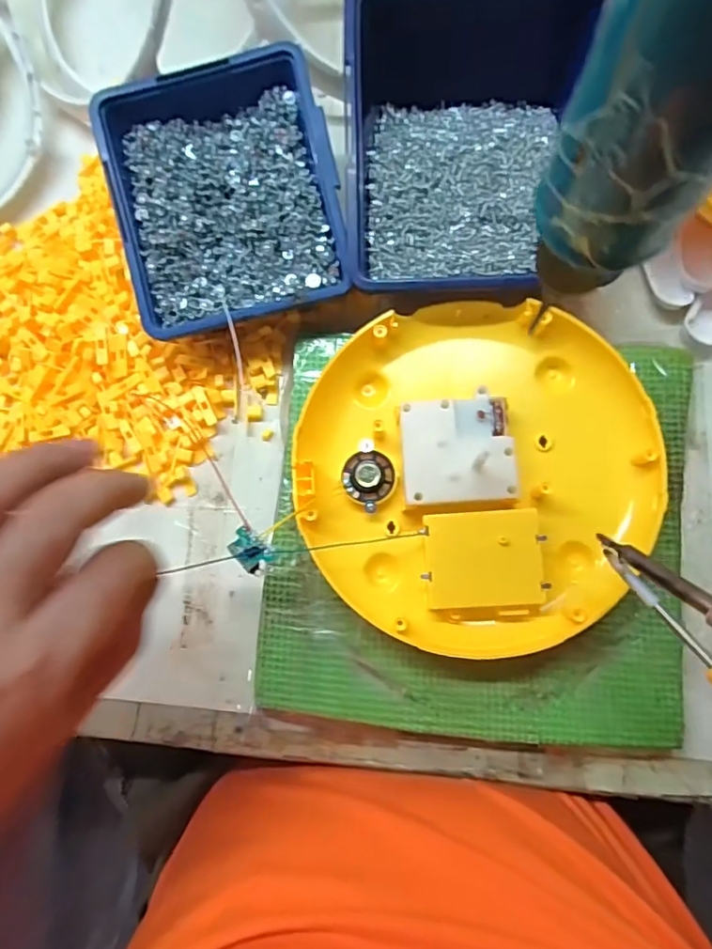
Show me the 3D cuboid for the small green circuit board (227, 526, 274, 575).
[{"bbox_3d":[-0.051,0.037,0.271,0.023,0.008,0.014,44,88,8],"label":"small green circuit board"}]

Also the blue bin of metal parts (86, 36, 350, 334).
[{"bbox_3d":[-0.071,-0.153,0.322,0.121,0.049,0.137,-14,84,3],"label":"blue bin of metal parts"}]

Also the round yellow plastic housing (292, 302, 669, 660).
[{"bbox_3d":[0.061,-0.003,0.294,0.177,0.030,0.178,0,85,4],"label":"round yellow plastic housing"}]

